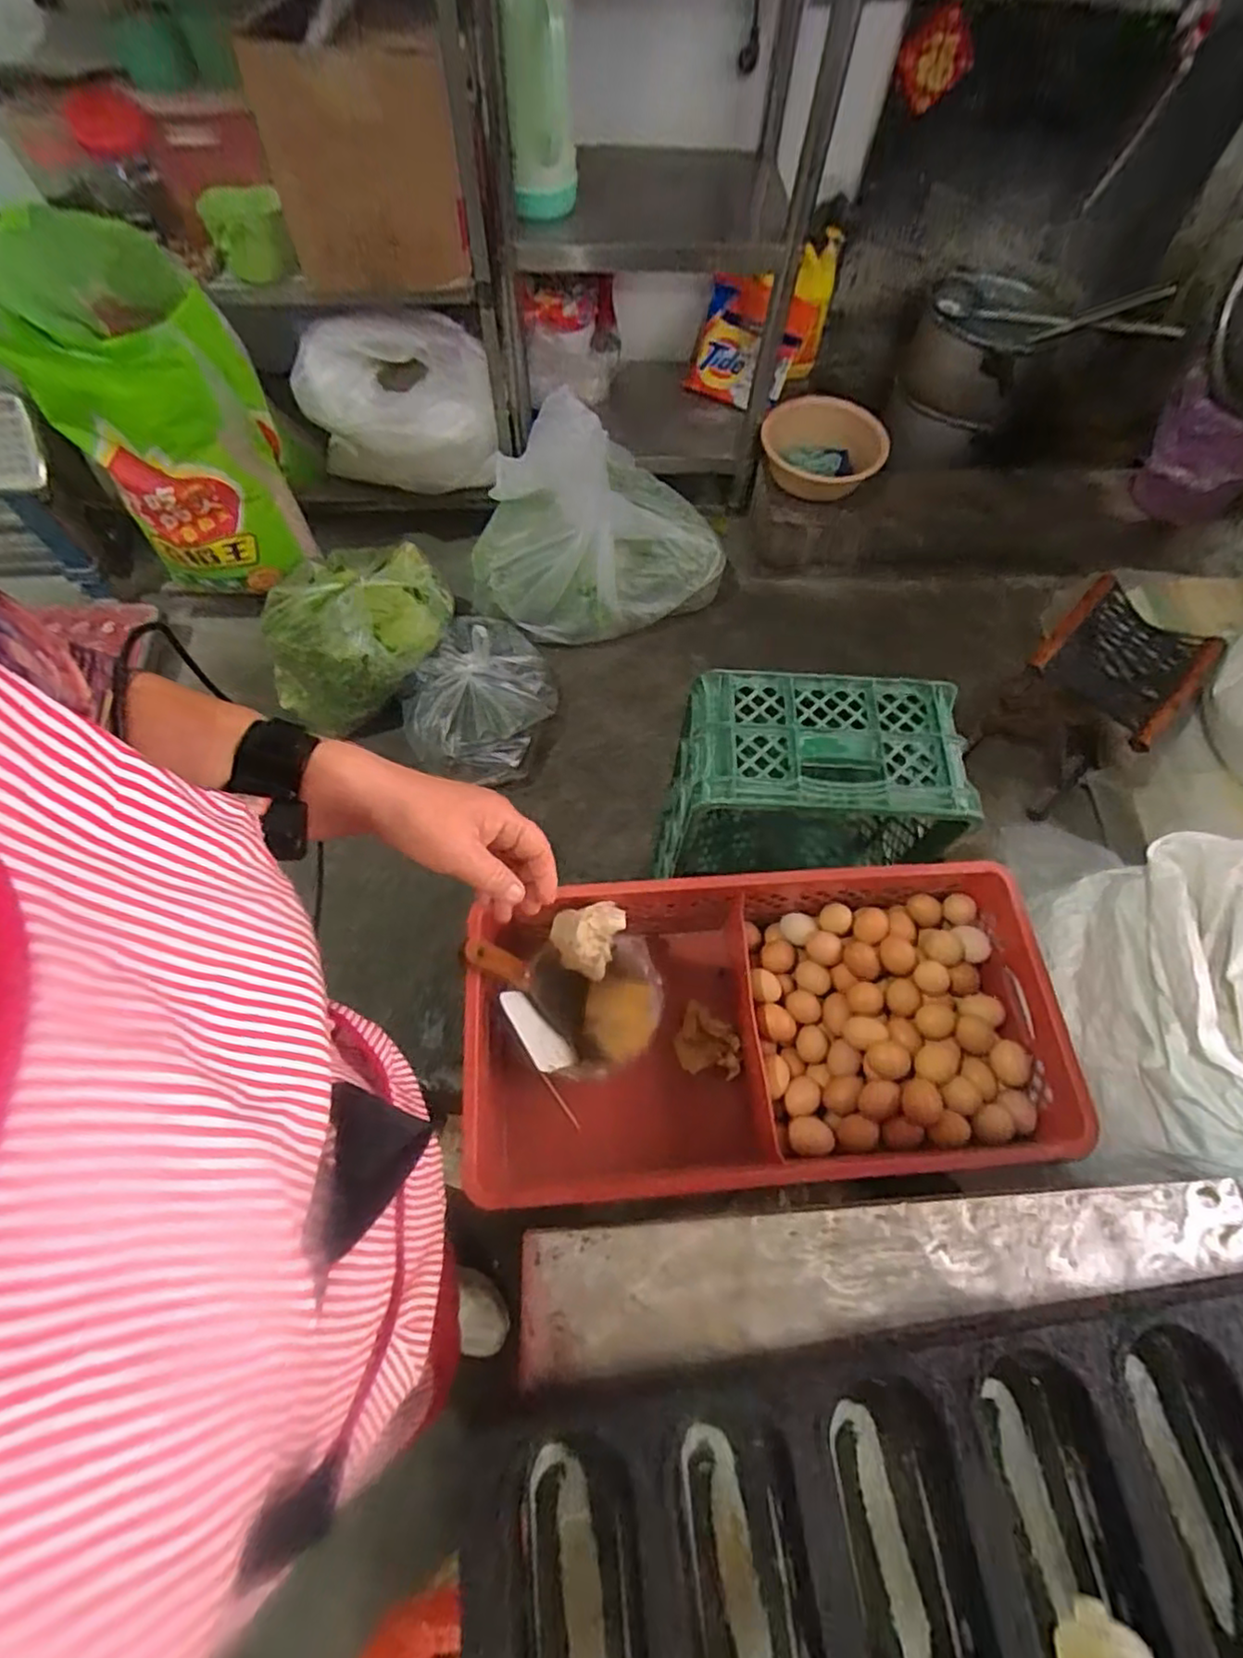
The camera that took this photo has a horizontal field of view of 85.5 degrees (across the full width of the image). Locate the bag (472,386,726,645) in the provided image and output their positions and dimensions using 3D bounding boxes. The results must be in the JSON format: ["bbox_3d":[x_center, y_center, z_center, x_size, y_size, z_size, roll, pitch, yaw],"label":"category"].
[{"bbox_3d":[-0.061,-0.676,1.432,0.523,0.504,0.348,-32,69,-15],"label":"bag"}]

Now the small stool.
[{"bbox_3d":[0.929,-0.237,1.386,0.274,0.360,0.296,41,71,17],"label":"small stool"}]

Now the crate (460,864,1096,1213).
[{"bbox_3d":[0.157,0.244,0.817,0.642,0.210,0.321,-4,65,-3],"label":"crate"}]

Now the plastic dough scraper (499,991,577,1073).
[{"bbox_3d":[-0.097,0.233,0.759,0.008,0.058,0.122,-32,102,19],"label":"plastic dough scraper"}]

